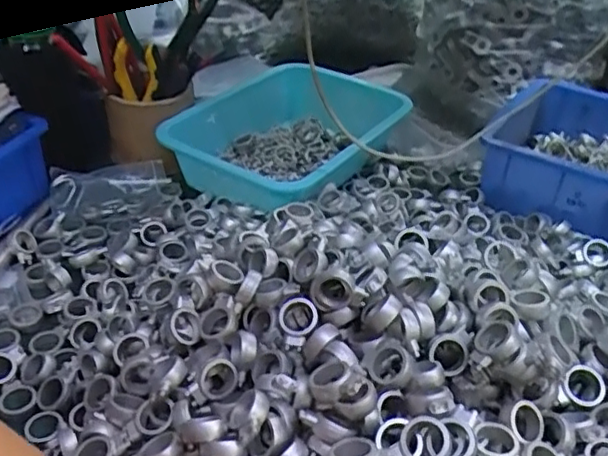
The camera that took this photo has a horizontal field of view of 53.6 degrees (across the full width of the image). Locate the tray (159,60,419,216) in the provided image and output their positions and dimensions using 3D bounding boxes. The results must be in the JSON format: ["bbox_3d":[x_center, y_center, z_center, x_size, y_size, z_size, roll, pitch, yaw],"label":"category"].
[{"bbox_3d":[-0.019,-0.101,0.683,0.203,0.074,0.228,26,45,25],"label":"tray"}]

